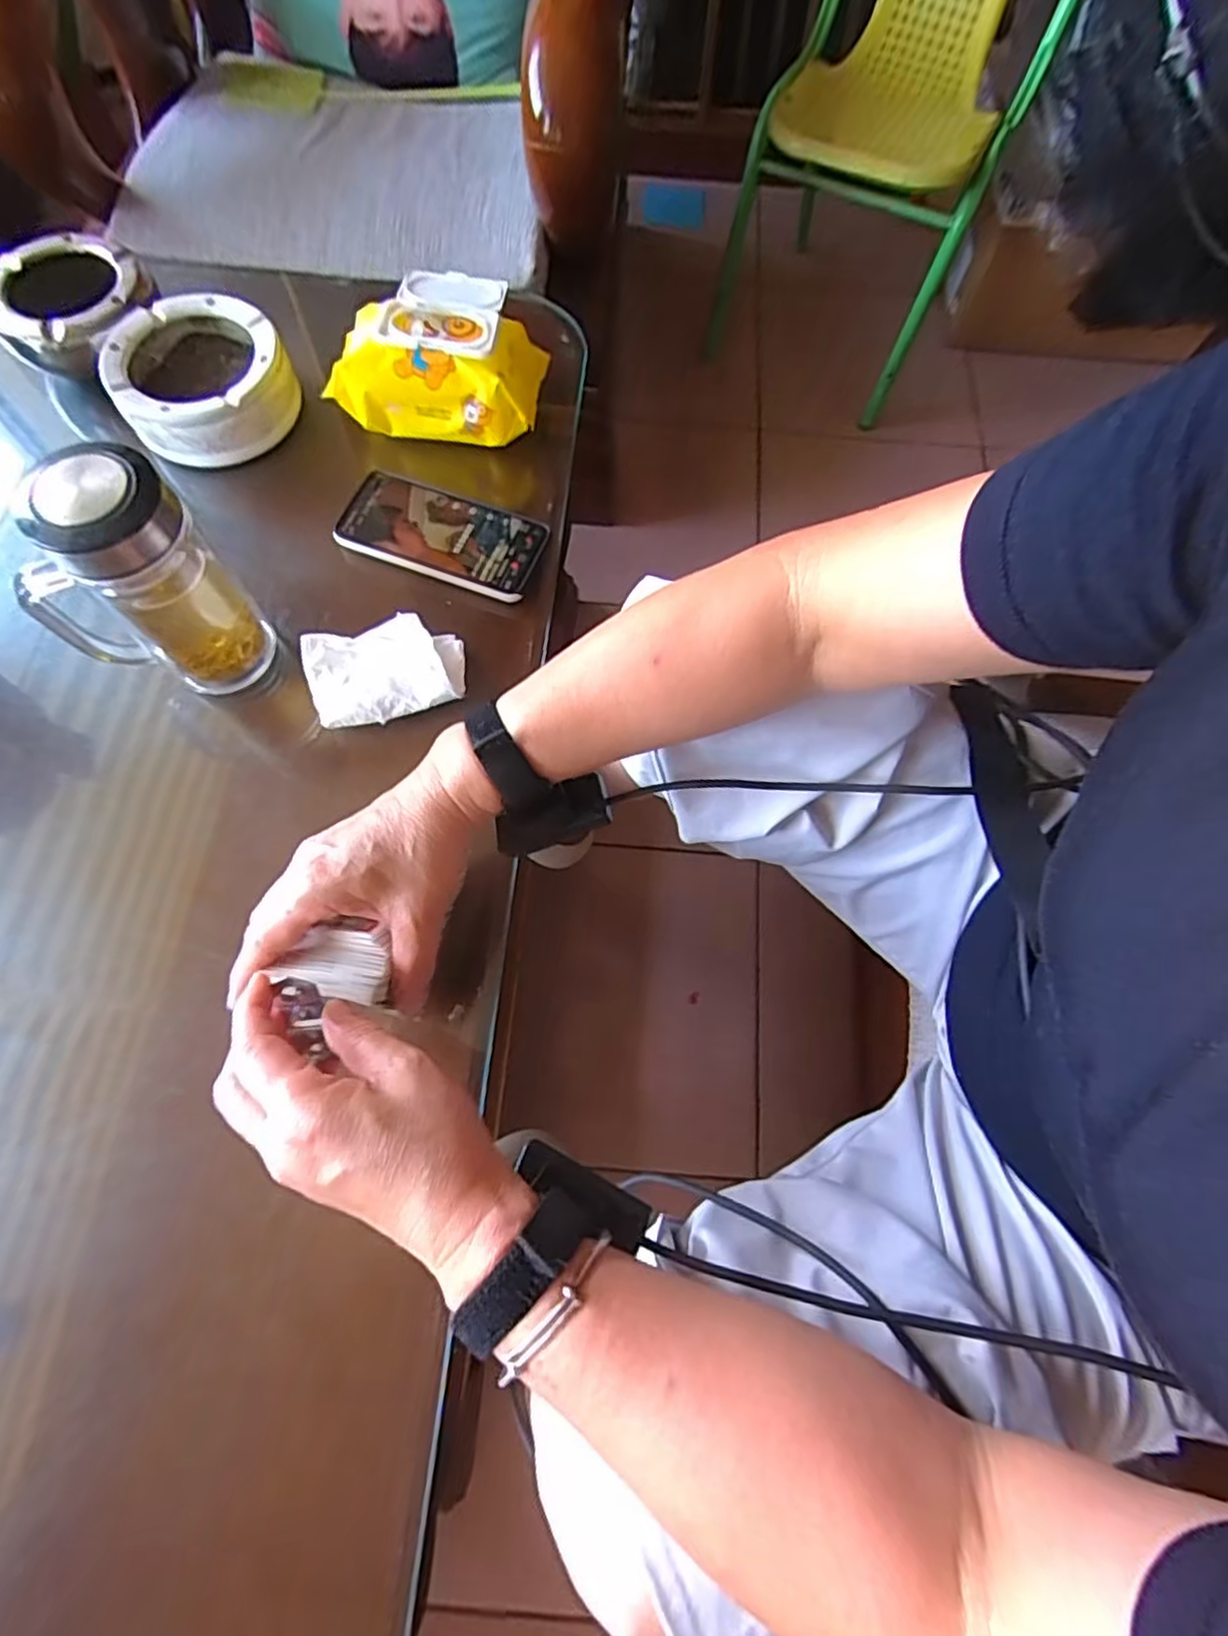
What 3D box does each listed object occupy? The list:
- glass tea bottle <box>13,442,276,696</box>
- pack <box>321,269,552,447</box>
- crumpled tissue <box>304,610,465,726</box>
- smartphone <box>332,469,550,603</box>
[{"bbox_3d":[-0.307,-0.152,0.448,0.097,0.181,0.082,-35,75,-13],"label":"glass tea bottle"},{"bbox_3d":[-0.143,-0.402,0.581,0.161,0.064,0.134,4,70,0],"label":"pack"},{"bbox_3d":[-0.168,-0.109,0.504,0.109,0.036,0.070,-16,71,-7],"label":"crumpled tissue"},{"bbox_3d":[-0.141,-0.234,0.559,0.166,0.007,0.078,21,74,7],"label":"smartphone"}]

